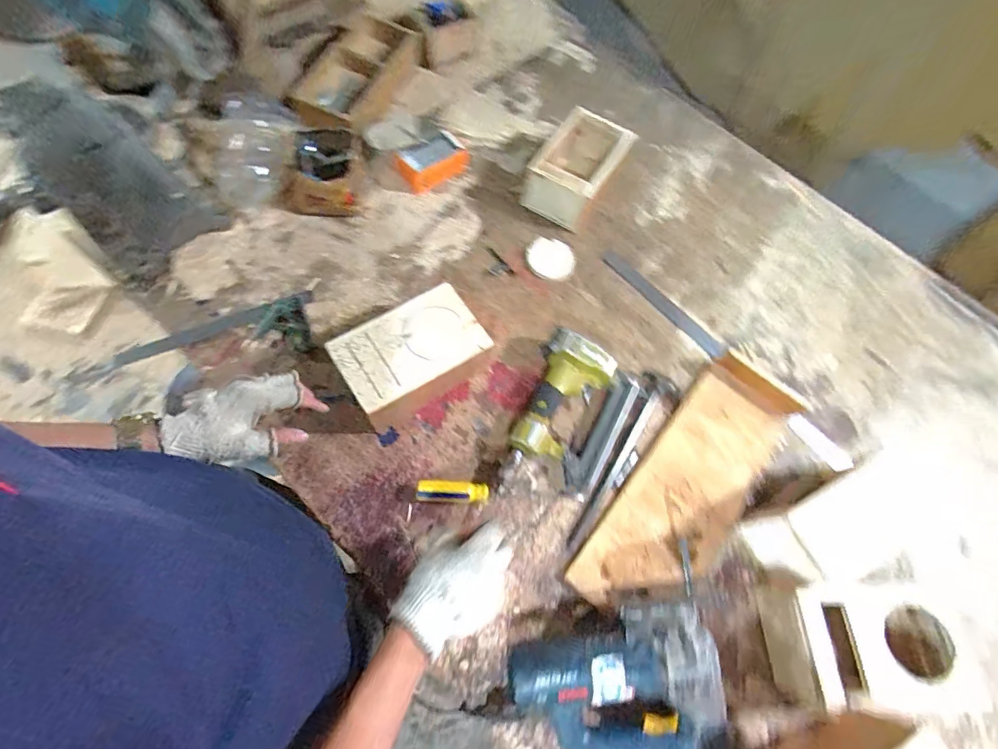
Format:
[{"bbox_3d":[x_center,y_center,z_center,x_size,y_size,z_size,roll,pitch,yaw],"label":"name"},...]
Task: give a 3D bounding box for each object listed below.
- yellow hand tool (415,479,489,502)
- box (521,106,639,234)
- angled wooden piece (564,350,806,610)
[{"bbox_3d":[-0.064,0.161,0.632,0.095,0.024,0.028,3,66,-4],"label":"yellow hand tool"},{"bbox_3d":[0.147,-0.386,0.864,0.131,0.093,0.203,32,68,9],"label":"box"},{"bbox_3d":[0.273,0.157,0.645,0.142,0.038,0.411,38,68,11],"label":"angled wooden piece"}]

